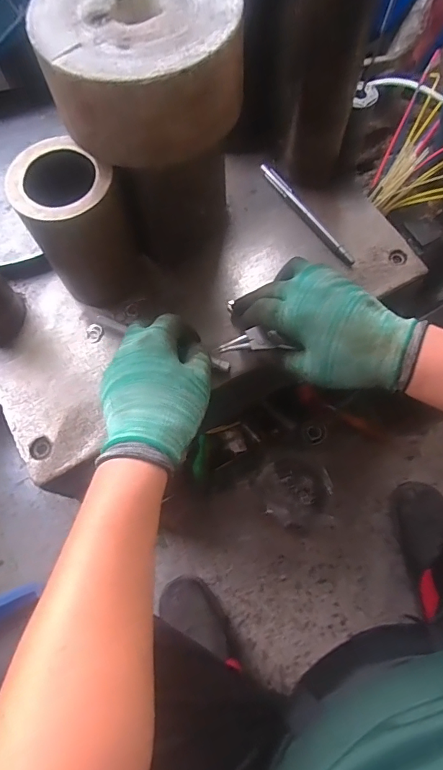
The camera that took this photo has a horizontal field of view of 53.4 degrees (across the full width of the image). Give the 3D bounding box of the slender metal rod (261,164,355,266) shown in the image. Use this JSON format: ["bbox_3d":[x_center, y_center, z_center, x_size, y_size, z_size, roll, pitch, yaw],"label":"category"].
[{"bbox_3d":[0.097,-0.195,0.502,0.013,0.011,0.161,-33,72,-10],"label":"slender metal rod"}]

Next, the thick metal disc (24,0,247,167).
[{"bbox_3d":[-0.056,-0.242,0.329,0.141,0.070,0.145,-1,70,2],"label":"thick metal disc"}]

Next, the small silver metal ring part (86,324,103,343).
[{"bbox_3d":[-0.132,-0.054,0.459,0.016,0.004,0.021,-10,70,-2],"label":"small silver metal ring part"}]

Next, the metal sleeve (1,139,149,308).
[{"bbox_3d":[-0.130,-0.149,0.413,0.087,0.114,0.093,-18,70,-5],"label":"metal sleeve"}]

